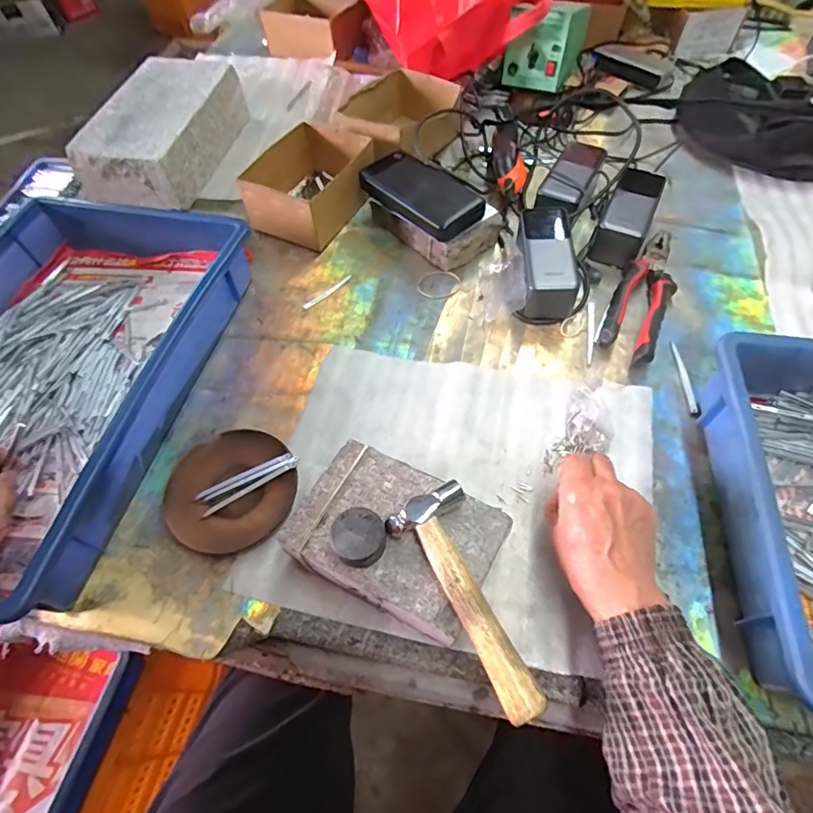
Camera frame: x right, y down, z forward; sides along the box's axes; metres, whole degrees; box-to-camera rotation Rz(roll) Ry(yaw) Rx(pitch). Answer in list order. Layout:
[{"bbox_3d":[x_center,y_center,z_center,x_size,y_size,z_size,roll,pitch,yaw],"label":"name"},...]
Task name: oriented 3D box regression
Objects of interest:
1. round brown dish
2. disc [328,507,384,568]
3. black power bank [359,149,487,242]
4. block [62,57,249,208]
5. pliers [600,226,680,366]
[{"bbox_3d":[-0.158,0.075,0.436,0.108,0.019,0.114,0,59,1],"label":"round brown dish"},{"bbox_3d":[-0.034,0.095,0.344,0.036,0.023,0.037,0,59,1],"label":"disc"},{"bbox_3d":[0.017,-0.263,0.580,0.078,0.027,0.154,-39,66,-20],"label":"black power bank"},{"bbox_3d":[-0.347,-0.399,0.692,0.140,0.078,0.249,12,60,8],"label":"block"},{"bbox_3d":[0.273,-0.132,0.546,0.059,0.026,0.212,23,62,14],"label":"pliers"}]

